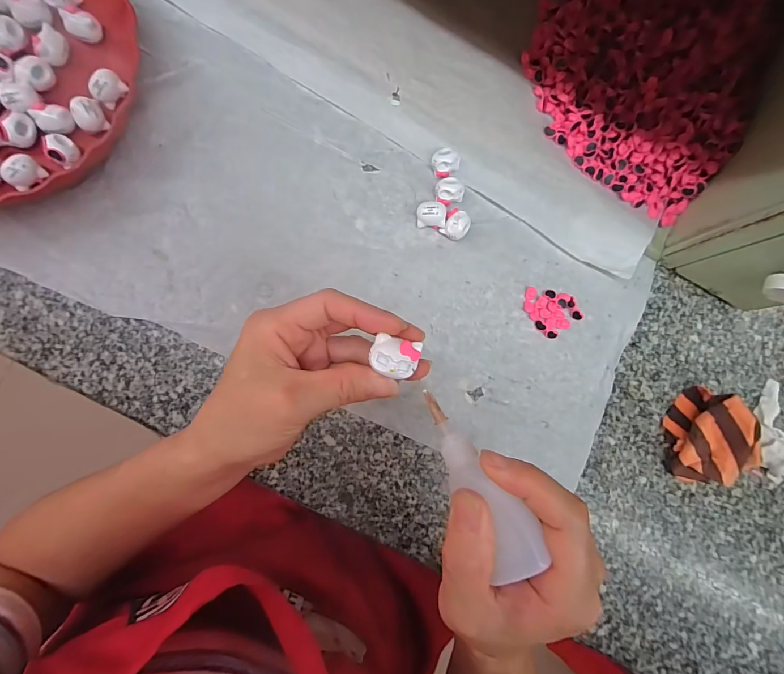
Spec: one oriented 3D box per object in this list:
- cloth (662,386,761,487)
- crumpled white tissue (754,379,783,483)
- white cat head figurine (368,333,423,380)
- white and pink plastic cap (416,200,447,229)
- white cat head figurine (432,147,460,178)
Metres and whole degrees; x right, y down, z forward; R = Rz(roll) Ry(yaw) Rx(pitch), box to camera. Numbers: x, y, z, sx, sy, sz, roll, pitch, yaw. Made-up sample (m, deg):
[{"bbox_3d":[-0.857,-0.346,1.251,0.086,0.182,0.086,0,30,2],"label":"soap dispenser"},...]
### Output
[{"bbox_3d":[0.287,0.091,0.363,0.058,0.046,0.085,0,85,-7],"label":"cloth"},{"bbox_3d":[0.369,0.093,0.383,0.038,0.023,0.093,-8,86,-8],"label":"crumpled white tissue"},{"bbox_3d":[0.002,0.010,0.207,0.023,0.007,0.020,22,83,-5],"label":"white cat head figurine"},{"bbox_3d":[0.035,-0.110,0.359,0.025,0.021,0.022,6,84,-7],"label":"white and pink plastic cap"},{"bbox_3d":[0.048,-0.157,0.363,0.025,0.014,0.022,27,82,-4],"label":"white cat head figurine"}]

